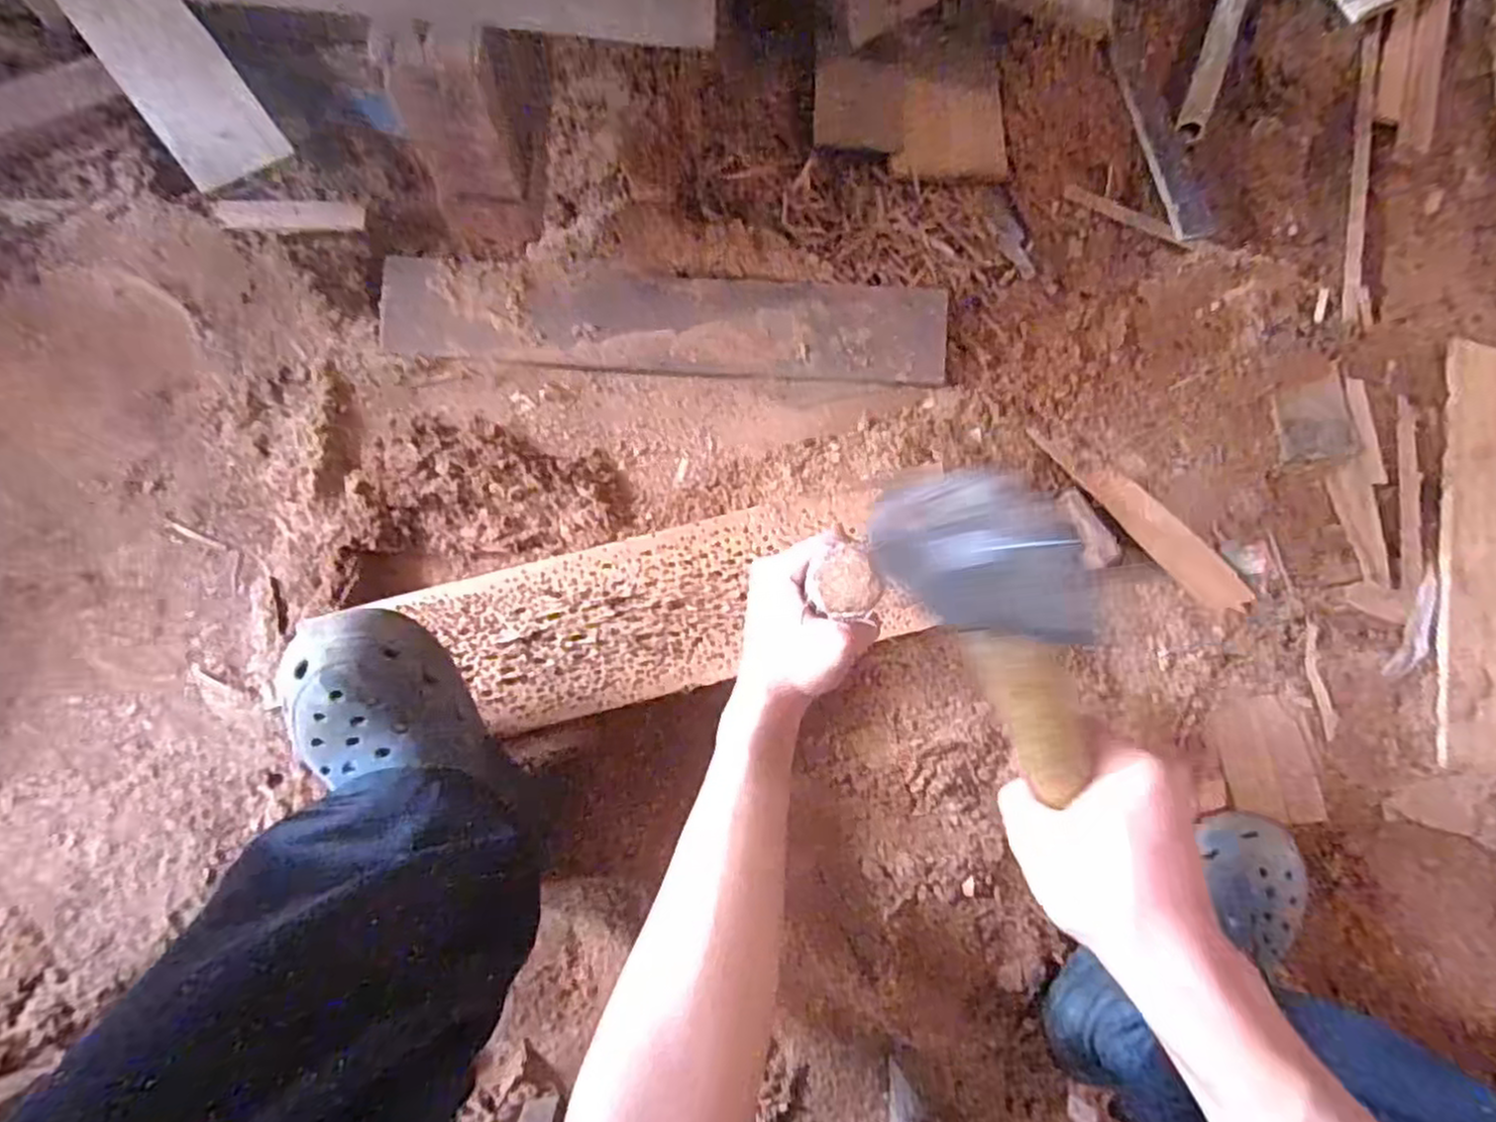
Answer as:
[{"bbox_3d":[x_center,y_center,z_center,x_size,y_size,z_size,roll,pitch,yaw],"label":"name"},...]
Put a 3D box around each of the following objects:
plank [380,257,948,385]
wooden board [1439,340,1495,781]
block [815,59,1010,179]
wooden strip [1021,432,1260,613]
[{"bbox_3d":[-0.062,-0.201,0.642,0.468,0.027,0.082,2,81,-5],"label":"plank"},{"bbox_3d":[0.687,-0.008,0.686,0.104,0.008,0.401,12,81,-3],"label":"wooden board"},{"bbox_3d":[0.154,-0.421,0.702,0.179,0.028,0.112,3,96,-5],"label":"block"},{"bbox_3d":[0.358,-0.042,0.679,0.238,0.009,0.046,44,81,2],"label":"wooden strip"}]

